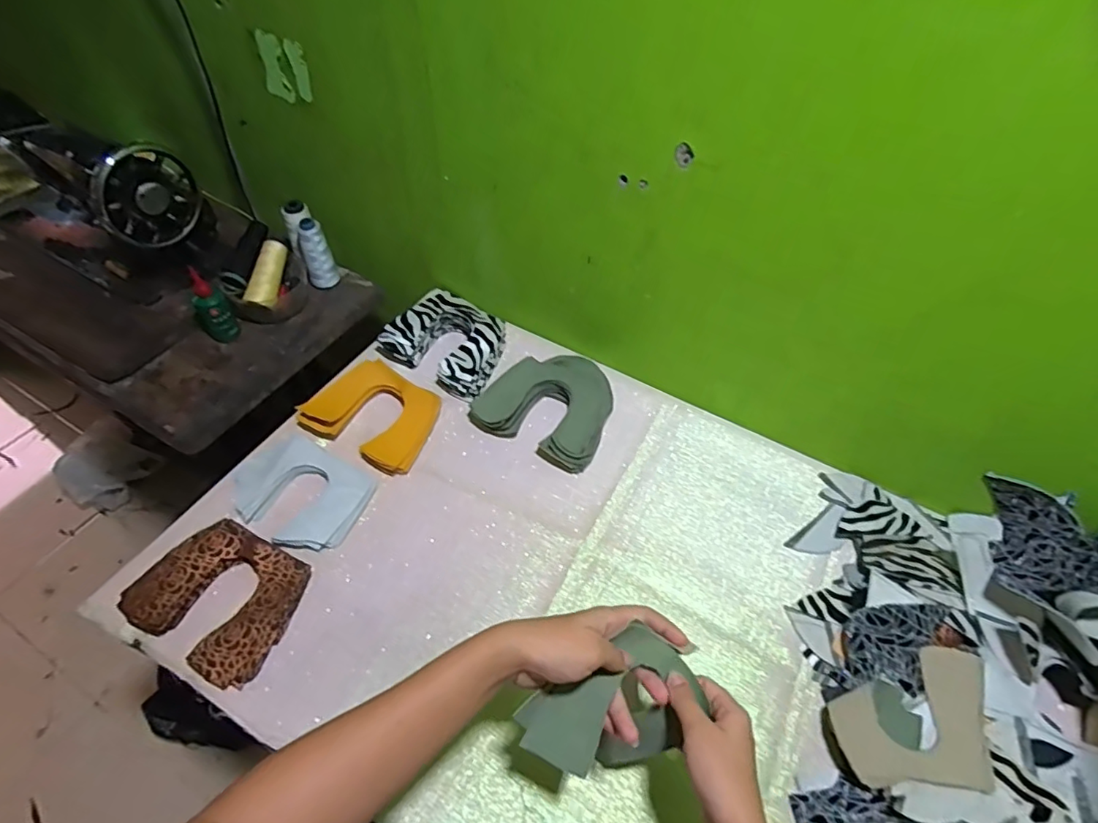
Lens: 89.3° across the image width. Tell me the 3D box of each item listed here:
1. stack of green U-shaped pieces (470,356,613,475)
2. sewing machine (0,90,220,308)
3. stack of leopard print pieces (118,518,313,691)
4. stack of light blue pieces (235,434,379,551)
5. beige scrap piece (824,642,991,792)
[{"bbox_3d":[0.005,-0.016,0.767,0.176,0.041,0.174,24,55,16],"label":"stack of green U-shaped pieces"},{"bbox_3d":[-0.730,-0.358,0.861,0.438,0.200,0.177,30,57,18],"label":"sewing machine"},{"bbox_3d":[-0.347,0.194,0.590,0.159,0.020,0.132,24,56,10],"label":"stack of leopard print pieces"},{"bbox_3d":[-0.295,0.097,0.667,0.149,0.028,0.116,24,55,16],"label":"stack of light blue pieces"},{"bbox_3d":[0.352,0.293,0.513,0.170,0.020,0.103,-19,56,-17],"label":"beige scrap piece"}]

